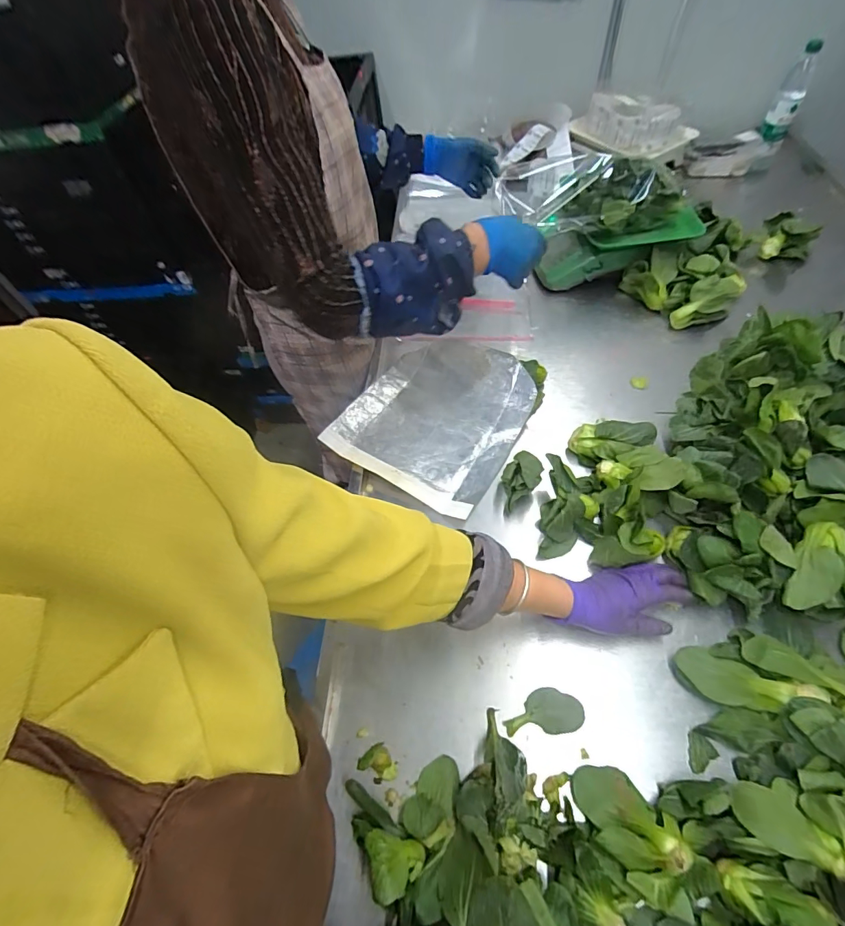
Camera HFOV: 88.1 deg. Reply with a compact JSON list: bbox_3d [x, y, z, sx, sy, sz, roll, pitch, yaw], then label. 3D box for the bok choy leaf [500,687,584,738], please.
[{"bbox_3d":[0.138,0.284,0.500,0.087,0.006,0.045,-3,56,2],"label":"bok choy leaf"}]

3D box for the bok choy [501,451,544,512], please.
[{"bbox_3d":[0.145,0.028,0.649,0.052,0.052,0.076,14,58,13],"label":"bok choy"}]

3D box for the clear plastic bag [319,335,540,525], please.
[{"bbox_3d":[0.024,-0.087,0.731,0.263,0.047,0.291,25,62,20],"label":"clear plastic bag"}]

